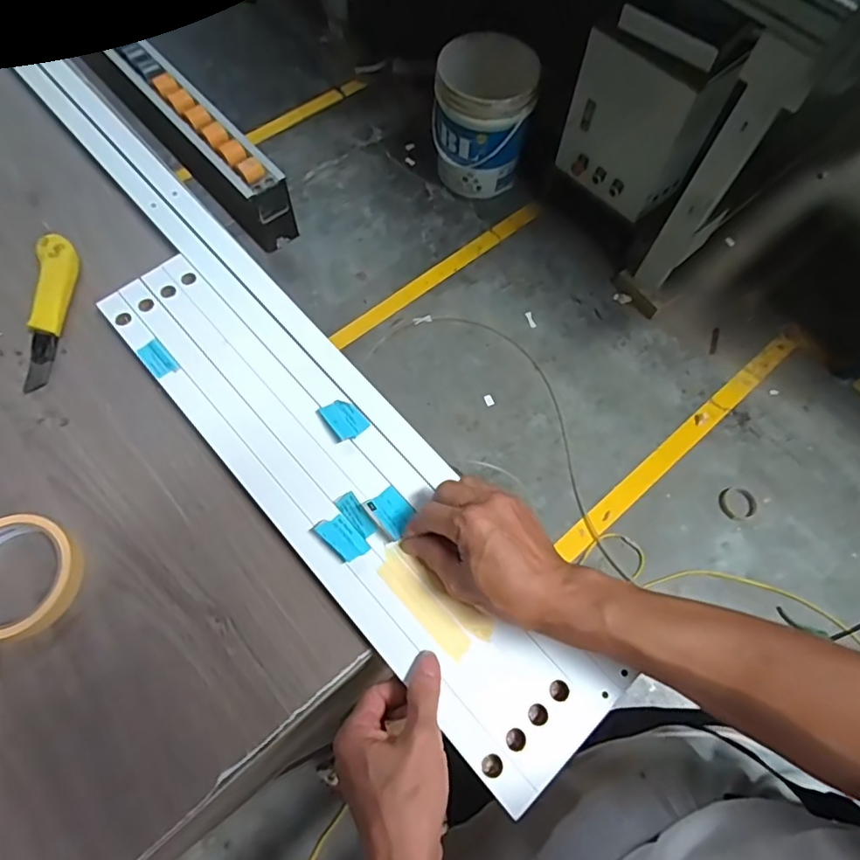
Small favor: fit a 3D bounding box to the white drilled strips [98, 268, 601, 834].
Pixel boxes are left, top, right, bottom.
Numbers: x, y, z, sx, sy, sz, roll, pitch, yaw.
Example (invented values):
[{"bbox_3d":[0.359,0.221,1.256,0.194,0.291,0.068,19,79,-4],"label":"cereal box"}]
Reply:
[{"bbox_3d":[-0.095,0.044,0.456,0.094,0.009,0.548,-39,73,-17],"label":"white drilled strips"}]

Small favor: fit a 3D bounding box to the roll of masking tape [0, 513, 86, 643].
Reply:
[{"bbox_3d":[-0.328,0.115,0.427,0.094,0.022,0.100,1,67,-2],"label":"roll of masking tape"}]

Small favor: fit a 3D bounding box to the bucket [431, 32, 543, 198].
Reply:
[{"bbox_3d":[0.153,-0.925,1.680,0.288,0.400,0.288,1,67,-2],"label":"bucket"}]

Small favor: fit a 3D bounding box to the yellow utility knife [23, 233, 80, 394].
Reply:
[{"bbox_3d":[-0.370,-0.121,0.533,0.040,0.019,0.170,-7,68,-6],"label":"yellow utility knife"}]

